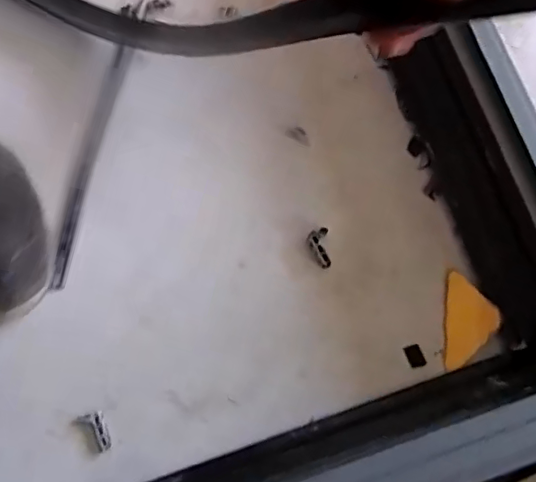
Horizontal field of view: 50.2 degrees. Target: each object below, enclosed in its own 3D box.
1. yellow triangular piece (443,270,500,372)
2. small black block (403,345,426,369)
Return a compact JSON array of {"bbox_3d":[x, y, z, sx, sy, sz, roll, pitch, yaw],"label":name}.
[{"bbox_3d":[0.142,0.061,0.433,0.057,0.007,0.051,-46,73,1],"label":"yellow triangular piece"},{"bbox_3d":[0.111,0.087,0.430,0.012,0.004,0.017,-24,78,-6],"label":"small black block"}]

